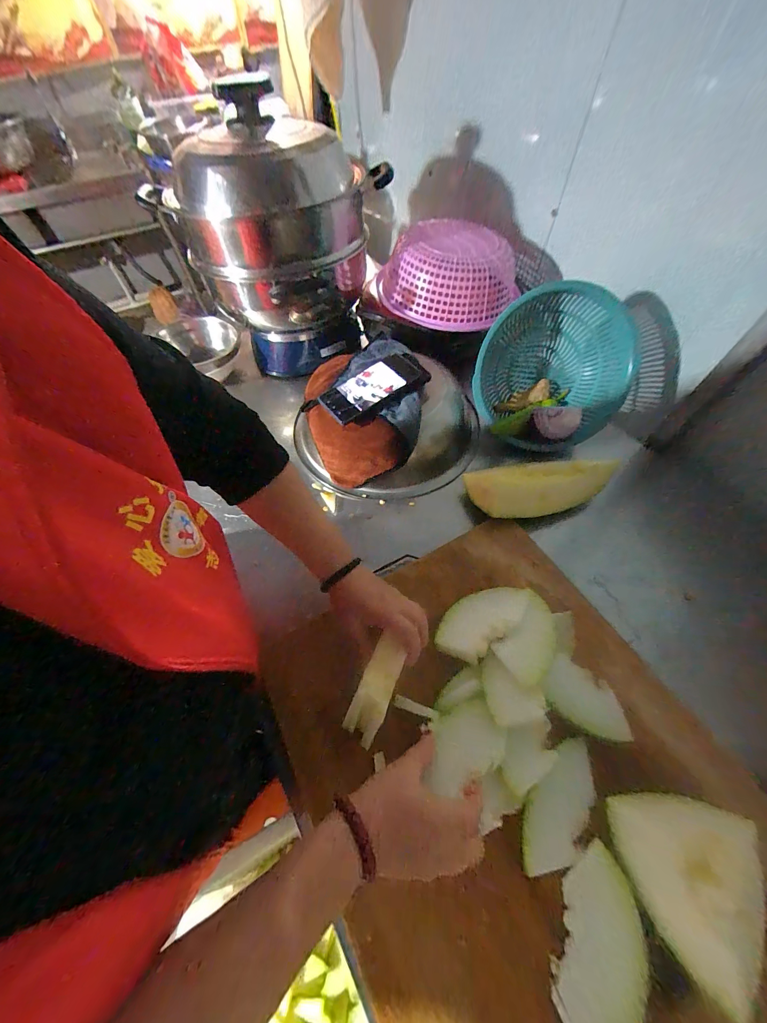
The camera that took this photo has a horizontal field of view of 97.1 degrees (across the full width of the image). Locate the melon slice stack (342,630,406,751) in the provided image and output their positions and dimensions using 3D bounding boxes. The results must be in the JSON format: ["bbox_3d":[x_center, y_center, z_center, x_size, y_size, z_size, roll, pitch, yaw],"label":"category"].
[{"bbox_3d":[-0.009,0.195,0.369,0.035,0.027,0.109,18,72,14],"label":"melon slice stack"}]

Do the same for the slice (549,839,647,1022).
[{"bbox_3d":[0.194,0.389,0.302,0.062,0.012,0.134,21,64,15],"label":"slice"}]

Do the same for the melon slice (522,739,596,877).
[{"bbox_3d":[0.184,0.304,0.351,0.057,0.009,0.128,33,64,19],"label":"melon slice"}]

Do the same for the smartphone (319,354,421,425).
[{"bbox_3d":[-0.021,-0.218,0.582,0.174,0.014,0.078,-34,64,-13],"label":"smartphone"}]

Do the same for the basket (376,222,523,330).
[{"bbox_3d":[0.127,-0.497,0.711,0.275,0.107,0.230,2,58,2],"label":"basket"}]

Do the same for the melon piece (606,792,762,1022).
[{"bbox_3d":[0.263,0.316,0.305,0.103,0.067,0.132,29,63,17],"label":"melon piece"}]

